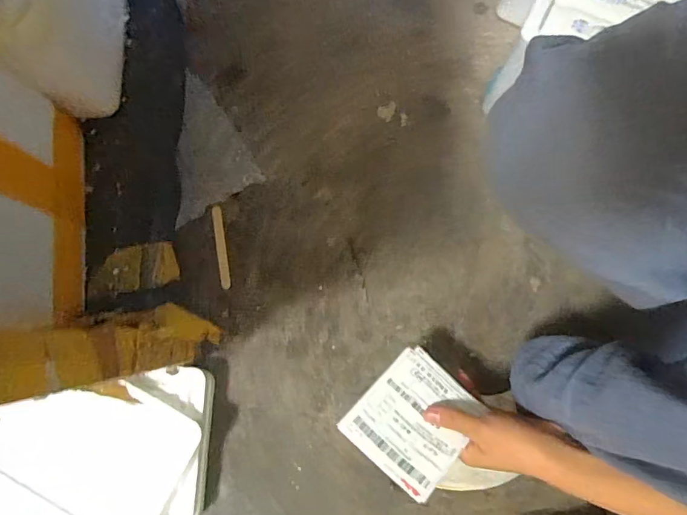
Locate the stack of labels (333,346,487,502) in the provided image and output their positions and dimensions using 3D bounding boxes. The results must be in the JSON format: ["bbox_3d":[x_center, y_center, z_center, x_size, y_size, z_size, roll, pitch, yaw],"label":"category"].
[{"bbox_3d":[0.073,0.159,0.454,0.103,0.008,0.121,38,60,21],"label":"stack of labels"}]

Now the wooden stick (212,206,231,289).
[{"bbox_3d":[-0.163,-0.014,0.601,0.014,0.005,0.110,-8,81,-11],"label":"wooden stick"}]

